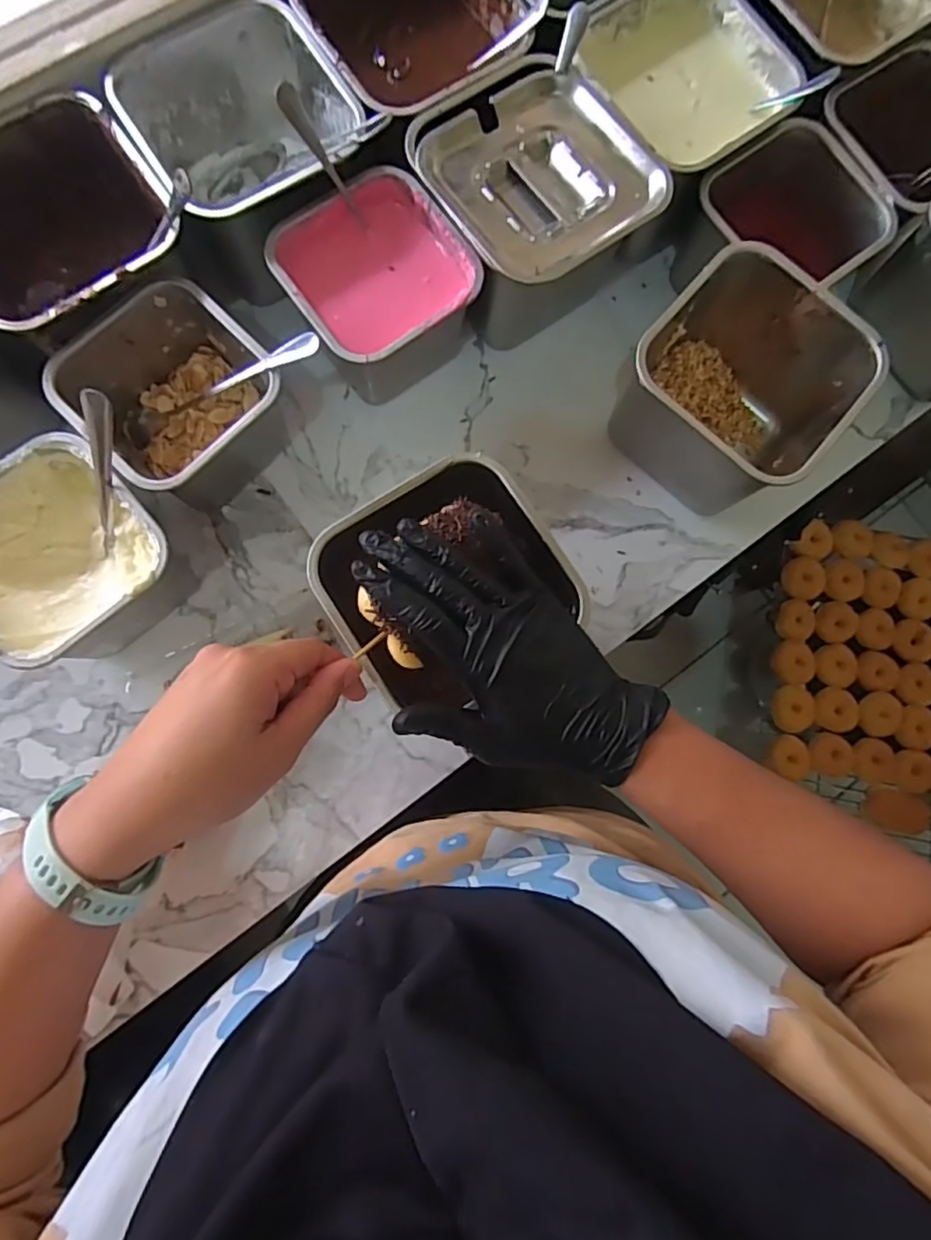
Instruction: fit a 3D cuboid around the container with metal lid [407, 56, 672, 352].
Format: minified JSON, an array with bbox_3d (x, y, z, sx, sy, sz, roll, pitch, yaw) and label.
[{"bbox_3d":[0.047,-0.294,0.456,0.136,0.115,0.140,-34,86,-7],"label":"container with metal lid"}]

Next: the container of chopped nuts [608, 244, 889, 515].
[{"bbox_3d":[0.192,-0.165,0.452,0.134,0.111,0.128,39,82,2],"label":"container of chopped nuts"}]

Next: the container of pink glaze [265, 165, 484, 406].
[{"bbox_3d":[-0.061,-0.225,0.450,0.120,0.091,0.123,-36,86,-8],"label":"container of pink glaze"}]

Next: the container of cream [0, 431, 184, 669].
[{"bbox_3d":[-0.256,-0.039,0.413,0.117,0.096,0.117,-40,86,-8],"label":"container of cream"}]

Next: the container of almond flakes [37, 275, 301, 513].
[{"bbox_3d":[-0.196,-0.148,0.434,0.118,0.095,0.120,-44,87,-8],"label":"container of almond flakes"}]

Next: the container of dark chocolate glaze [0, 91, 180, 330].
[{"bbox_3d":[-0.267,-0.253,0.419,0.135,0.080,0.136,-37,86,-8],"label":"container of dark chocolate glaze"}]

